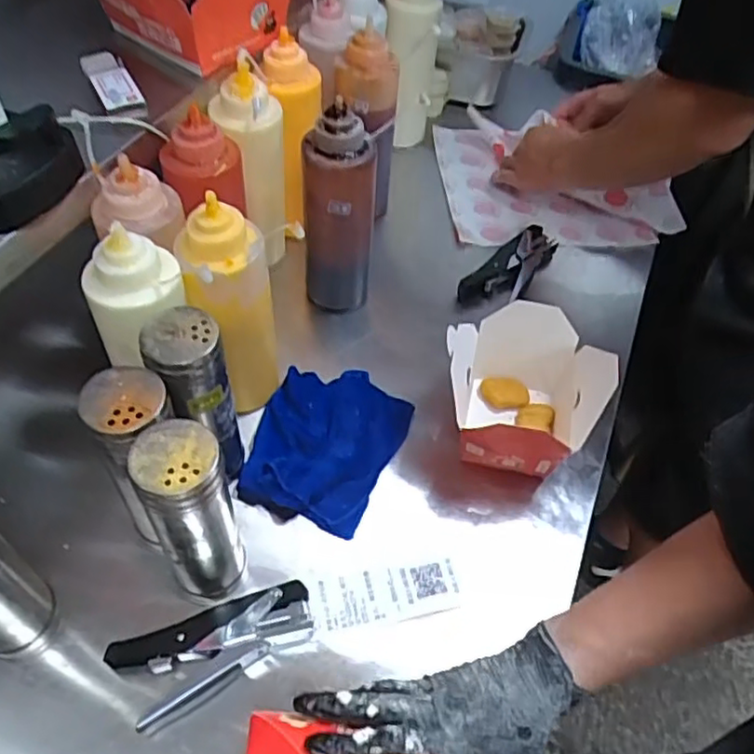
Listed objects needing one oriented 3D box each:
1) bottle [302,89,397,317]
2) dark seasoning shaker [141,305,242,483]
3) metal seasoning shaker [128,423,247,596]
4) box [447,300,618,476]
[{"bbox_3d":[-0.040,-0.181,0.756,0.082,0.239,0.063,2,52,-4],"label":"bottle"},{"bbox_3d":[-0.167,0.022,0.600,0.061,0.185,0.071,-31,60,-26],"label":"dark seasoning shaker"},{"bbox_3d":[-0.146,0.111,0.530,0.059,0.183,0.057,3,52,-3],"label":"metal seasoning shaker"},{"bbox_3d":[0.135,0.020,0.690,0.139,0.113,0.153,5,52,-1],"label":"box"}]

